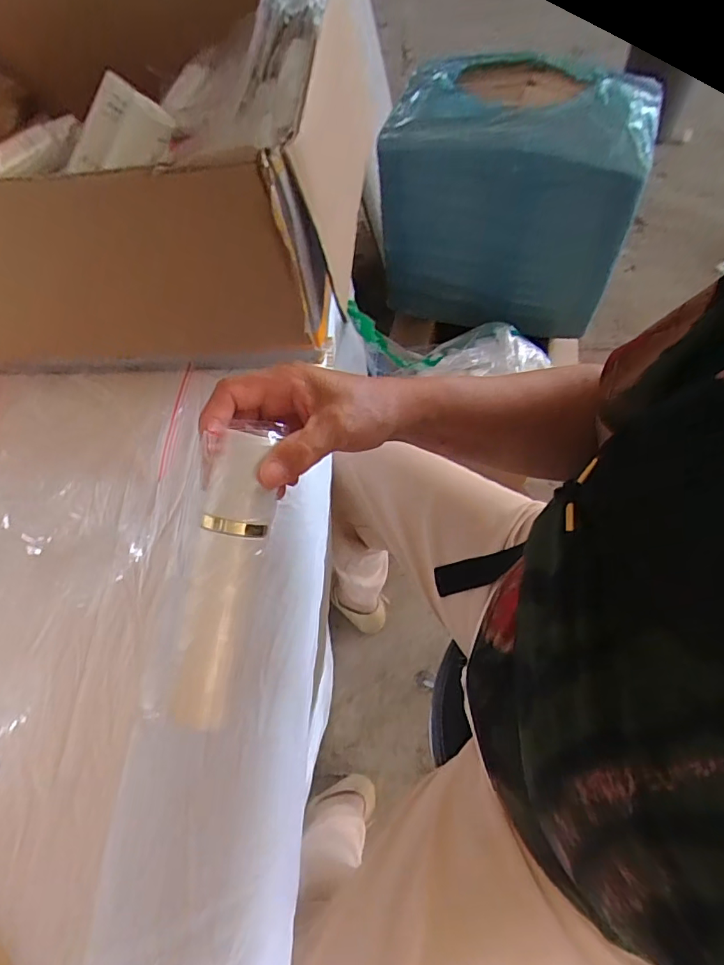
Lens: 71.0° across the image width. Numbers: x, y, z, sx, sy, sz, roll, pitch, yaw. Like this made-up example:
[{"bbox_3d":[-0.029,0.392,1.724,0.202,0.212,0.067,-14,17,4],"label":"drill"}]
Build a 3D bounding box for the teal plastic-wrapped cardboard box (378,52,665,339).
[{"bbox_3d":[0.283,-0.550,0.988,0.426,0.351,0.292,15,65,11],"label":"teal plastic-wrapped cardboard box"}]

